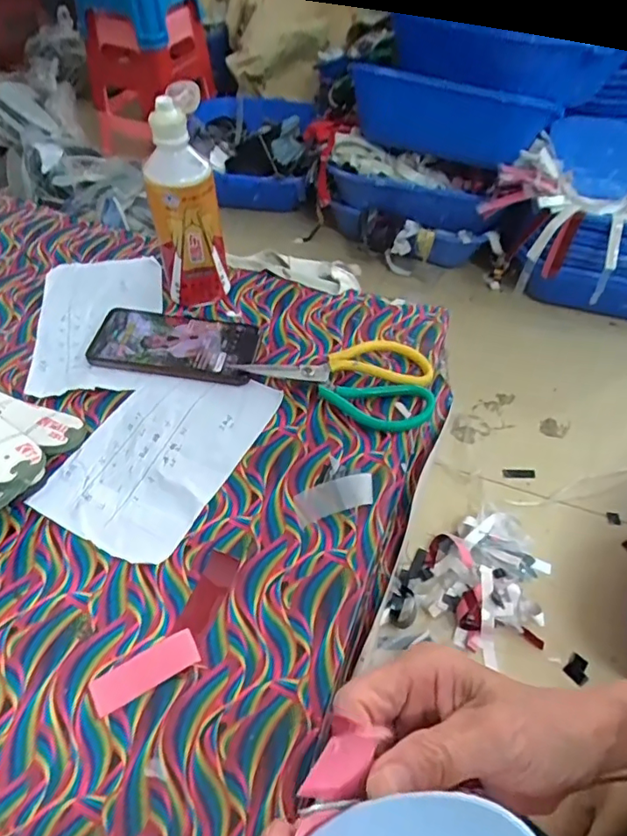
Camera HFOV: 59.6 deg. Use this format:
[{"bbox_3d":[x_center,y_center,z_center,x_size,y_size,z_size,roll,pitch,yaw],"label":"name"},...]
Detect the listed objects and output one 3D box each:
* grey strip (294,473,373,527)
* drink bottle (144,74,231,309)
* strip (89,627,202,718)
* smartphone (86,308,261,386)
[{"bbox_3d":[0.018,0.065,0.449,0.065,0.011,0.028,-21,60,1],"label":"grey strip"},{"bbox_3d":[-0.130,-0.211,0.545,0.063,0.190,0.078,-14,53,-12],"label":"drink bottle"},{"bbox_3d":[-0.111,0.168,0.365,0.069,0.004,0.025,-25,56,-20],"label":"strip"},{"bbox_3d":[-0.138,-0.076,0.552,0.161,0.015,0.084,9,51,5],"label":"smartphone"}]

